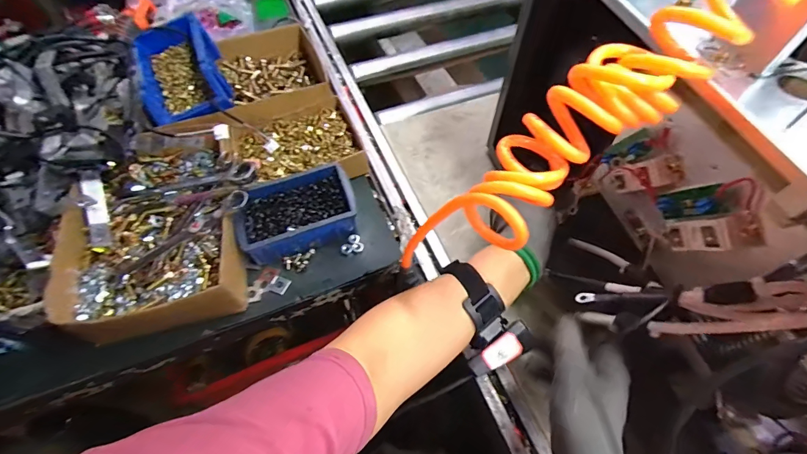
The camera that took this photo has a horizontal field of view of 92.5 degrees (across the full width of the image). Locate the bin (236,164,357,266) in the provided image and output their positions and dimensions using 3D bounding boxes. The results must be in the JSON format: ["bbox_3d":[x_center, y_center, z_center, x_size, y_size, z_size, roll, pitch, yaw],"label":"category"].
[{"bbox_3d":[-0.136,-0.019,0.498,0.145,0.050,0.099,-19,59,-11],"label":"bin"}]

